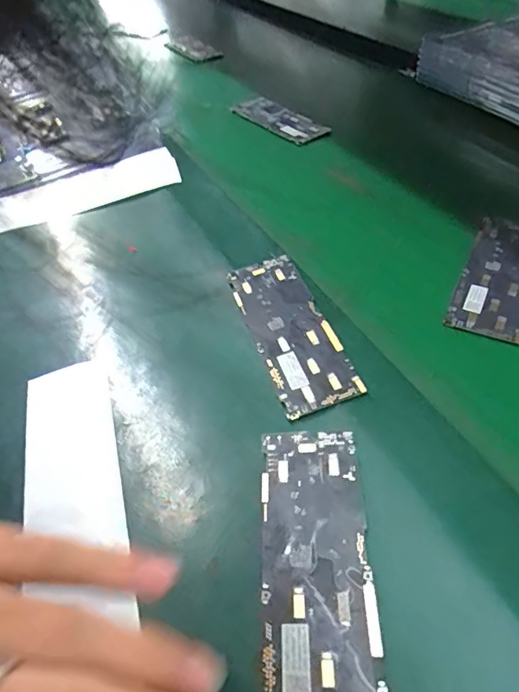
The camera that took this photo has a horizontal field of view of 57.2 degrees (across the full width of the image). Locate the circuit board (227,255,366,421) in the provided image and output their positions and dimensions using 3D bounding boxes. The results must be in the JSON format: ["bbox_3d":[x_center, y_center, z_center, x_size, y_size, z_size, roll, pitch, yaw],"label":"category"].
[{"bbox_3d":[0.017,-0.013,0.287,0.044,0.005,0.123,-18,47,-6],"label":"circuit board"}]

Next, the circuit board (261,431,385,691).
[{"bbox_3d":[0.023,0.091,0.196,0.043,0.005,0.123,-1,49,3],"label":"circuit board"}]

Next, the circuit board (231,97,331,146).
[{"bbox_3d":[0.022,-0.242,0.508,0.041,0.008,0.107,-43,61,-12],"label":"circuit board"}]

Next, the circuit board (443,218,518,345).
[{"bbox_3d":[0.161,-0.049,0.318,0.044,0.007,0.129,17,53,24],"label":"circuit board"}]

